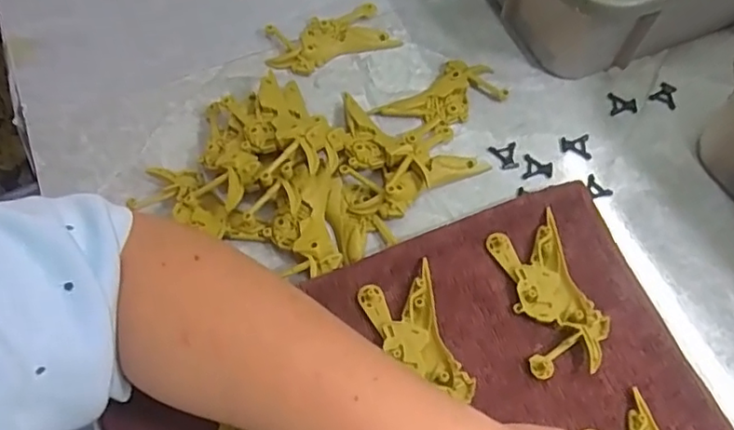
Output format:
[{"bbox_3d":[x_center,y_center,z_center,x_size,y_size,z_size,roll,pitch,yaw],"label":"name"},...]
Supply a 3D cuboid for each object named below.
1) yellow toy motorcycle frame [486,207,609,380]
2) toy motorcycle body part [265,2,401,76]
[{"bbox_3d":[0.116,0.050,0.383,0.051,0.010,0.099,-11,64,-7],"label":"yellow toy motorcycle frame"},{"bbox_3d":[-0.028,-0.143,0.485,0.102,0.015,0.046,-13,64,-8],"label":"toy motorcycle body part"}]

